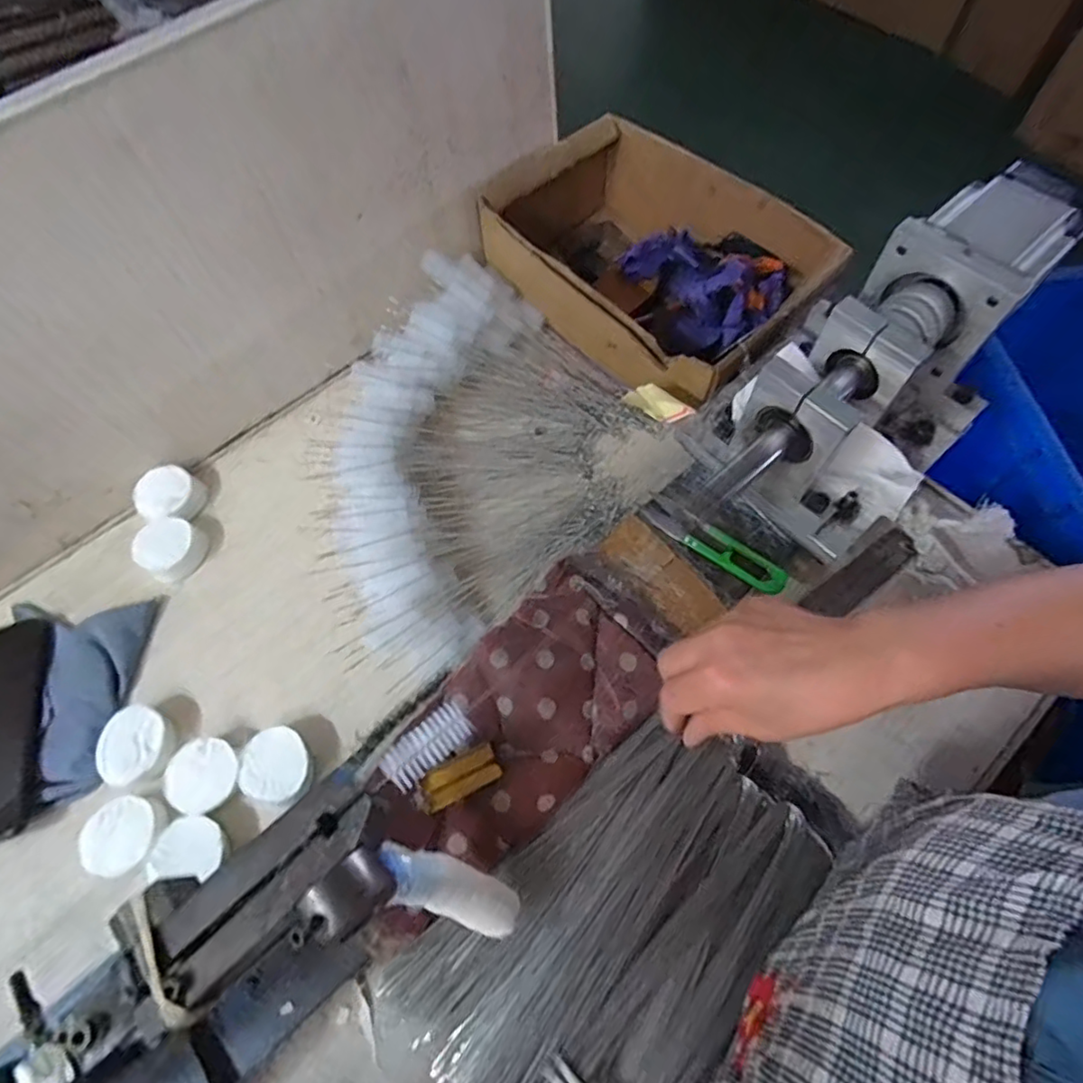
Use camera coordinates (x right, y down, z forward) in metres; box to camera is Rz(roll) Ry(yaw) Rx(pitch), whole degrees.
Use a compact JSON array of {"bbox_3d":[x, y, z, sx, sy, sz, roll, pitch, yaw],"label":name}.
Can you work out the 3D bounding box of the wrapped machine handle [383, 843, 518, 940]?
[{"bbox_3d":[-0.047,0.179,0.311,0.020,0.089,0.026,-2,52,51],"label":"wrapped machine handle"}]

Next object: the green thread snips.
[{"bbox_3d":[0.125,0.001,0.441,0.113,0.005,0.026,34,69,17],"label":"green thread snips"}]

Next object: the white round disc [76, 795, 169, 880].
[{"bbox_3d":[-0.277,0.195,0.401,0.050,0.012,0.047,-1,64,2],"label":"white round disc"}]

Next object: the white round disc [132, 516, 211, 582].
[{"bbox_3d":[-0.305,0.004,0.495,0.051,0.024,0.047,-1,64,2],"label":"white round disc"}]

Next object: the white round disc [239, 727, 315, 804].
[{"bbox_3d":[-0.181,0.155,0.419,0.048,0.018,0.047,-1,64,2],"label":"white round disc"}]

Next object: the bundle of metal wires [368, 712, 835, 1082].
[{"bbox_3d":[0.054,0.231,0.359,0.255,0.040,0.154,-38,68,-16],"label":"bundle of metal wires"}]

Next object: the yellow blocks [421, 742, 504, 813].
[{"bbox_3d":[-0.049,0.142,0.363,0.048,0.004,0.022,-24,65,-10],"label":"yellow blocks"}]

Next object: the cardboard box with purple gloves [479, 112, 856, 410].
[{"bbox_3d":[0.101,-0.250,0.558,0.197,0.103,0.283,-40,69,-16],"label":"cardboard box with purple gloves"}]

